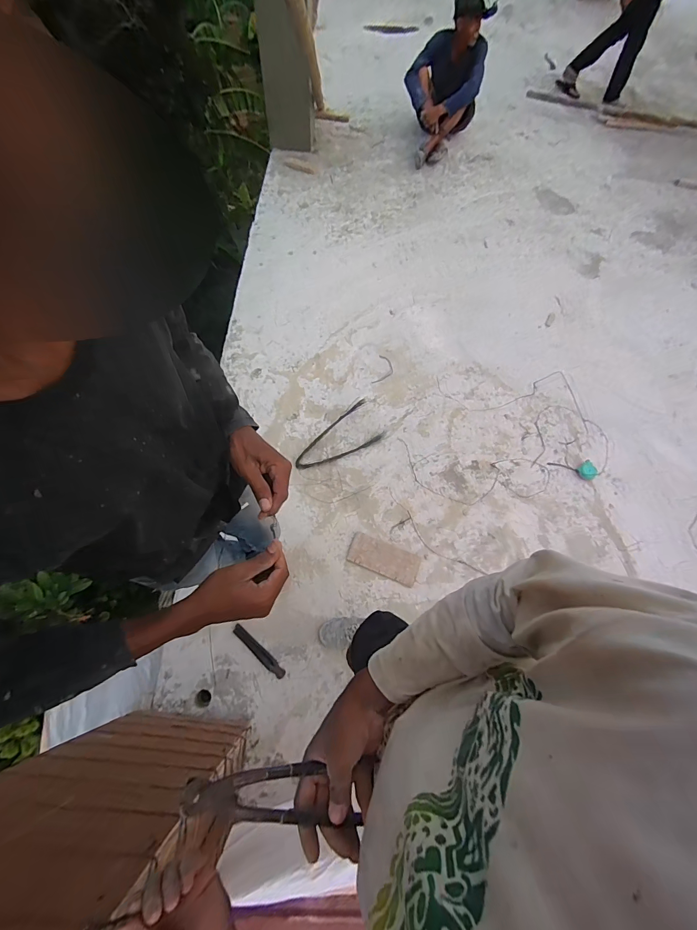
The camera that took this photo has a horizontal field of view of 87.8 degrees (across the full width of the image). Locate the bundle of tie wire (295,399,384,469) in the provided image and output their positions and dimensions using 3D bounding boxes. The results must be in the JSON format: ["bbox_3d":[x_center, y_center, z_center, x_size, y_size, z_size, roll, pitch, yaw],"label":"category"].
[{"bbox_3d":[-0.058,-0.124,1.722,0.449,0.034,0.211,-32,73,-15],"label":"bundle of tie wire"}]

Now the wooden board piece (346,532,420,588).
[{"bbox_3d":[0.151,0.390,1.518,0.292,0.027,0.130,22,68,6],"label":"wooden board piece"}]

